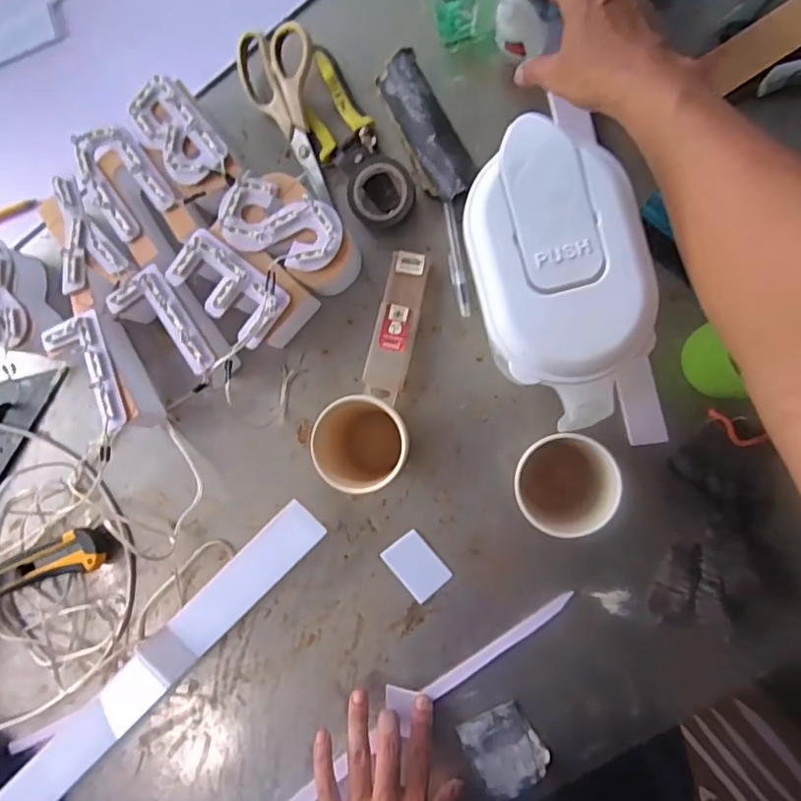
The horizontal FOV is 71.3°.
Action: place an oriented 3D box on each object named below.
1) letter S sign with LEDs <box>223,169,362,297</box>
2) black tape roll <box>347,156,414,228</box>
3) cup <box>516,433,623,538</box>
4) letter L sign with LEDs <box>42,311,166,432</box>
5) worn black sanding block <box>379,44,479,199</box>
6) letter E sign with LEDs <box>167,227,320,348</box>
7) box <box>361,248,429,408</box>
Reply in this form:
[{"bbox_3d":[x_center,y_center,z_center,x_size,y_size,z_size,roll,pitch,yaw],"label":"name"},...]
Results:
[{"bbox_3d":[-0.095,-0.150,0.499,0.125,0.046,0.076,30,92,8],"label":"letter S sign with LEDs"},{"bbox_3d":[-0.016,-0.191,0.504,0.057,0.022,0.063,10,90,8],"label":"black tape roll"},{"bbox_3d":[0.125,0.061,0.437,0.068,0.093,0.070,0,88,8],"label":"cup"},{"bbox_3d":[-0.275,-0.021,0.518,0.061,0.054,0.112,-31,84,6],"label":"letter L sign with LEDs"},{"bbox_3d":[0.021,-0.244,0.501,0.045,0.022,0.134,-27,85,6],"label":"worn black sanding block"},{"bbox_3d":[-0.141,-0.101,0.502,0.111,0.050,0.068,39,94,7],"label":"letter E sign with LEDs"},{"bbox_3d":[-0.003,-0.066,0.501,0.036,0.018,0.131,14,90,8],"label":"box"}]

